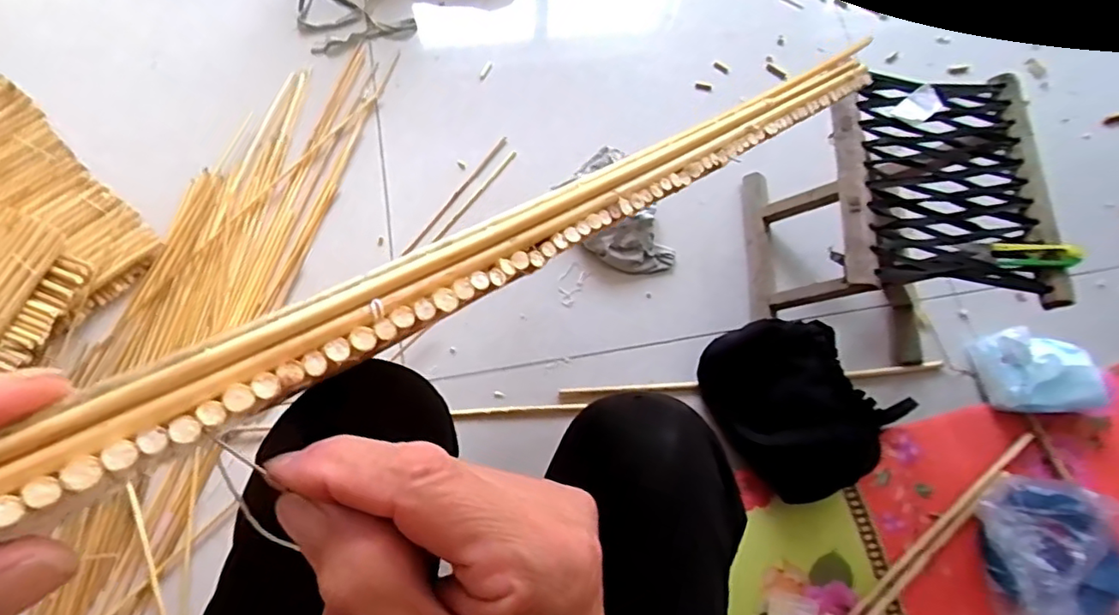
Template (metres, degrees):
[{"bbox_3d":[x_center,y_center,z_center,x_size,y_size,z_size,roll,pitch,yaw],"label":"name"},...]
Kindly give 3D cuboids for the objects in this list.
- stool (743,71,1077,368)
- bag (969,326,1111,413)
[{"bbox_3d":[0.395,-0.099,0.761,0.235,0.278,0.272,4,69,-3],"label":"stool"},{"bbox_3d":[0.646,0.086,0.814,0.107,0.084,0.125,-9,70,-6],"label":"bag"}]

